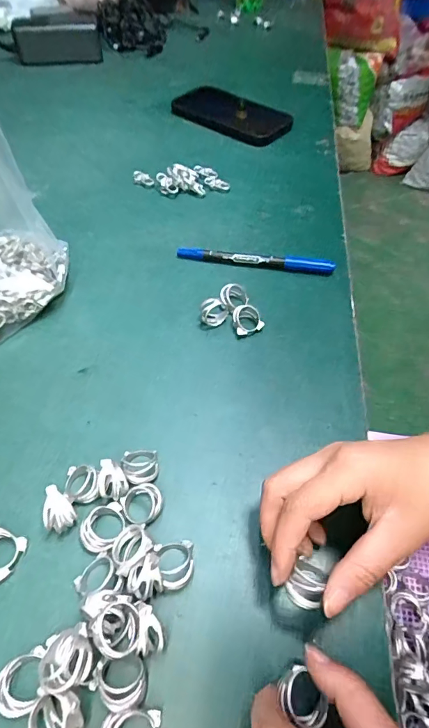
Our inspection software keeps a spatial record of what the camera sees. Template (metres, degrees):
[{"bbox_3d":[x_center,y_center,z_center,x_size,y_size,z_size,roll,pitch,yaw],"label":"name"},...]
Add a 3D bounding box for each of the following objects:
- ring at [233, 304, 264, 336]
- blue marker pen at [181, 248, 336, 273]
[{"bbox_3d":[0.027,-0.036,0.337,0.023,0.016,0.022,1,54,-2],"label":"ring"},{"bbox_3d":[0.038,-0.096,0.383,0.142,0.011,0.011,6,54,1],"label":"blue marker pen"}]

